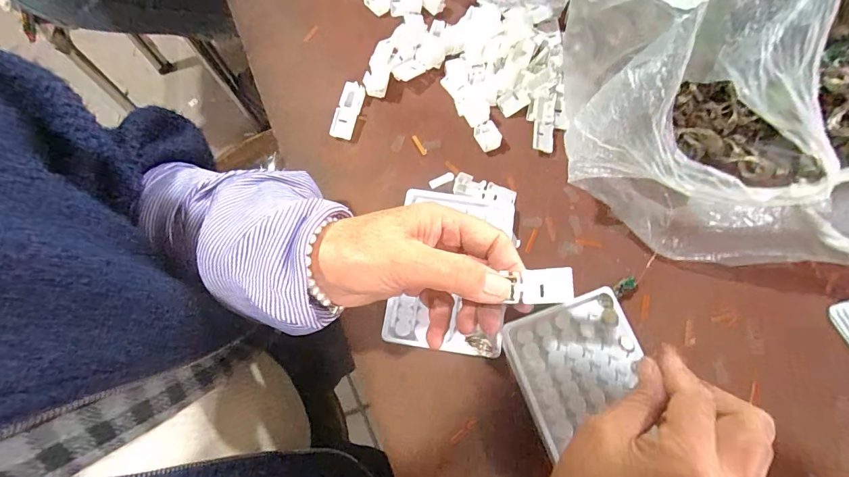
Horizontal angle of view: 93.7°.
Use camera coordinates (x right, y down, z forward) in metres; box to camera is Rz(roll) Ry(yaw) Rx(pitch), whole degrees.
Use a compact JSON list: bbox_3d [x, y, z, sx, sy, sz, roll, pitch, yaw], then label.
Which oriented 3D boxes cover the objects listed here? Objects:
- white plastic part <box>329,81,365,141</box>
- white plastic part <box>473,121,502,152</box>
[{"bbox_3d":[-0.072,-0.120,0.371,0.021,0.009,0.054,15,75,4],"label":"white plastic part"},{"bbox_3d":[0.059,-0.095,0.369,0.021,0.006,0.028,-24,75,-8],"label":"white plastic part"}]

